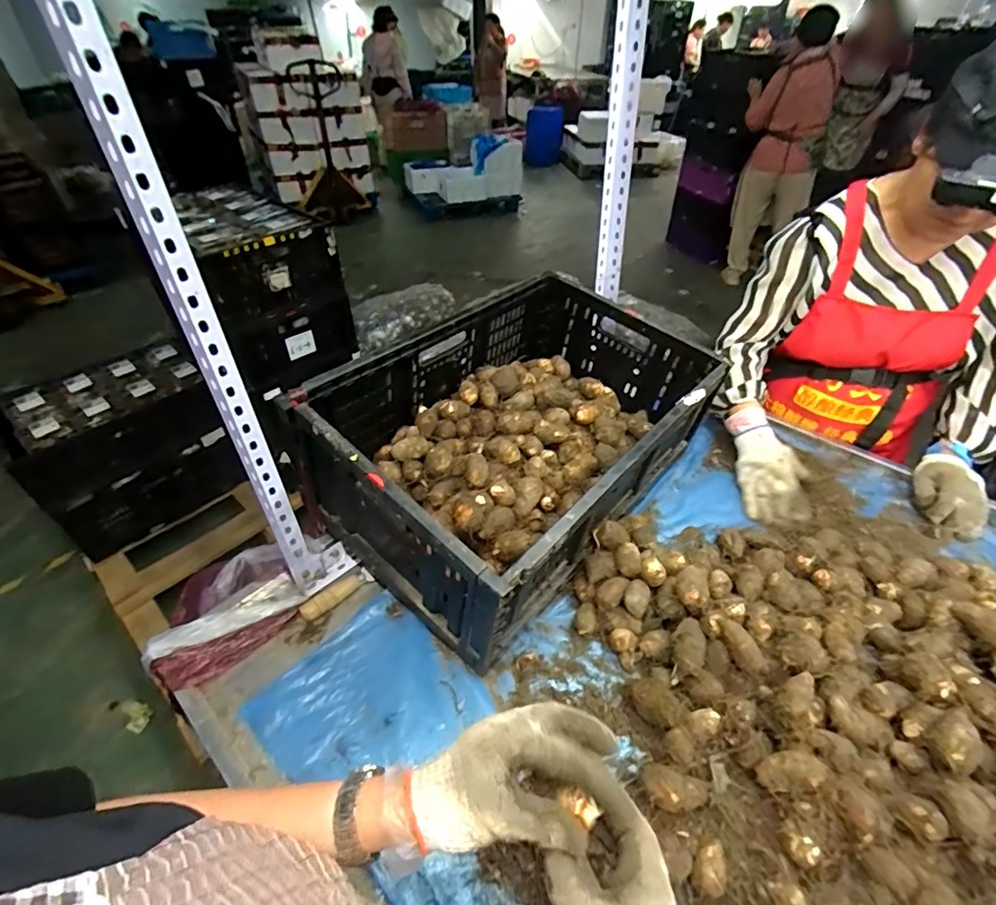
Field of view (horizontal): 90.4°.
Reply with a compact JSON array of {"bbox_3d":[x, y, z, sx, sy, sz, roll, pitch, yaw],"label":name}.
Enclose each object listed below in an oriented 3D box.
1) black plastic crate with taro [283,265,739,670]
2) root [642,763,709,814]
[{"bbox_3d":[0.048,-0.035,0.823,0.426,0.269,0.618,31,50,30],"label":"black plastic crate with taro"},{"bbox_3d":[0.191,0.369,0.538,0.066,0.032,0.038,14,43,16],"label":"root"}]

